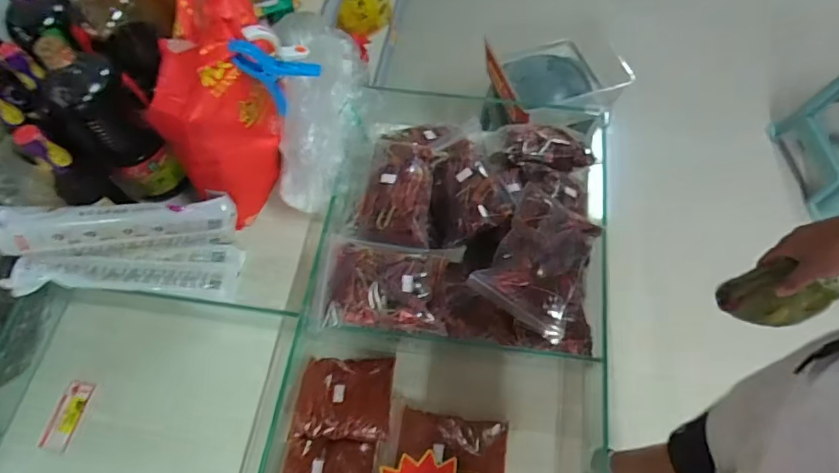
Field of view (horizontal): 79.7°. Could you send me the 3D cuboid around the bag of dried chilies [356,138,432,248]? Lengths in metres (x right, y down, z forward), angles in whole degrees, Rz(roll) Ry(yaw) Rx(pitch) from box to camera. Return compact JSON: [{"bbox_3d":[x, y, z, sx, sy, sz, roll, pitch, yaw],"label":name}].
[{"bbox_3d":[-0.031,-0.075,0.727,0.095,0.054,0.167,4,64,4],"label":"bag of dried chilies"}]

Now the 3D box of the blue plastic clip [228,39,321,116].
[{"bbox_3d":[-0.186,-0.216,0.676,0.104,0.105,0.027,-5,64,0],"label":"blue plastic clip"}]

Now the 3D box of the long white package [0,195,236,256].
[{"bbox_3d":[-0.402,-0.022,0.686,0.277,0.059,0.038,-7,58,-23],"label":"long white package"}]

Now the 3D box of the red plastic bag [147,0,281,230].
[{"bbox_3d":[-0.269,-0.190,0.713,0.132,0.294,0.193,21,66,12],"label":"red plastic bag"}]

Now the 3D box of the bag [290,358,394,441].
[{"bbox_3d":[-0.100,0.210,0.667,0.122,0.015,0.106,1,64,3],"label":"bag"}]

